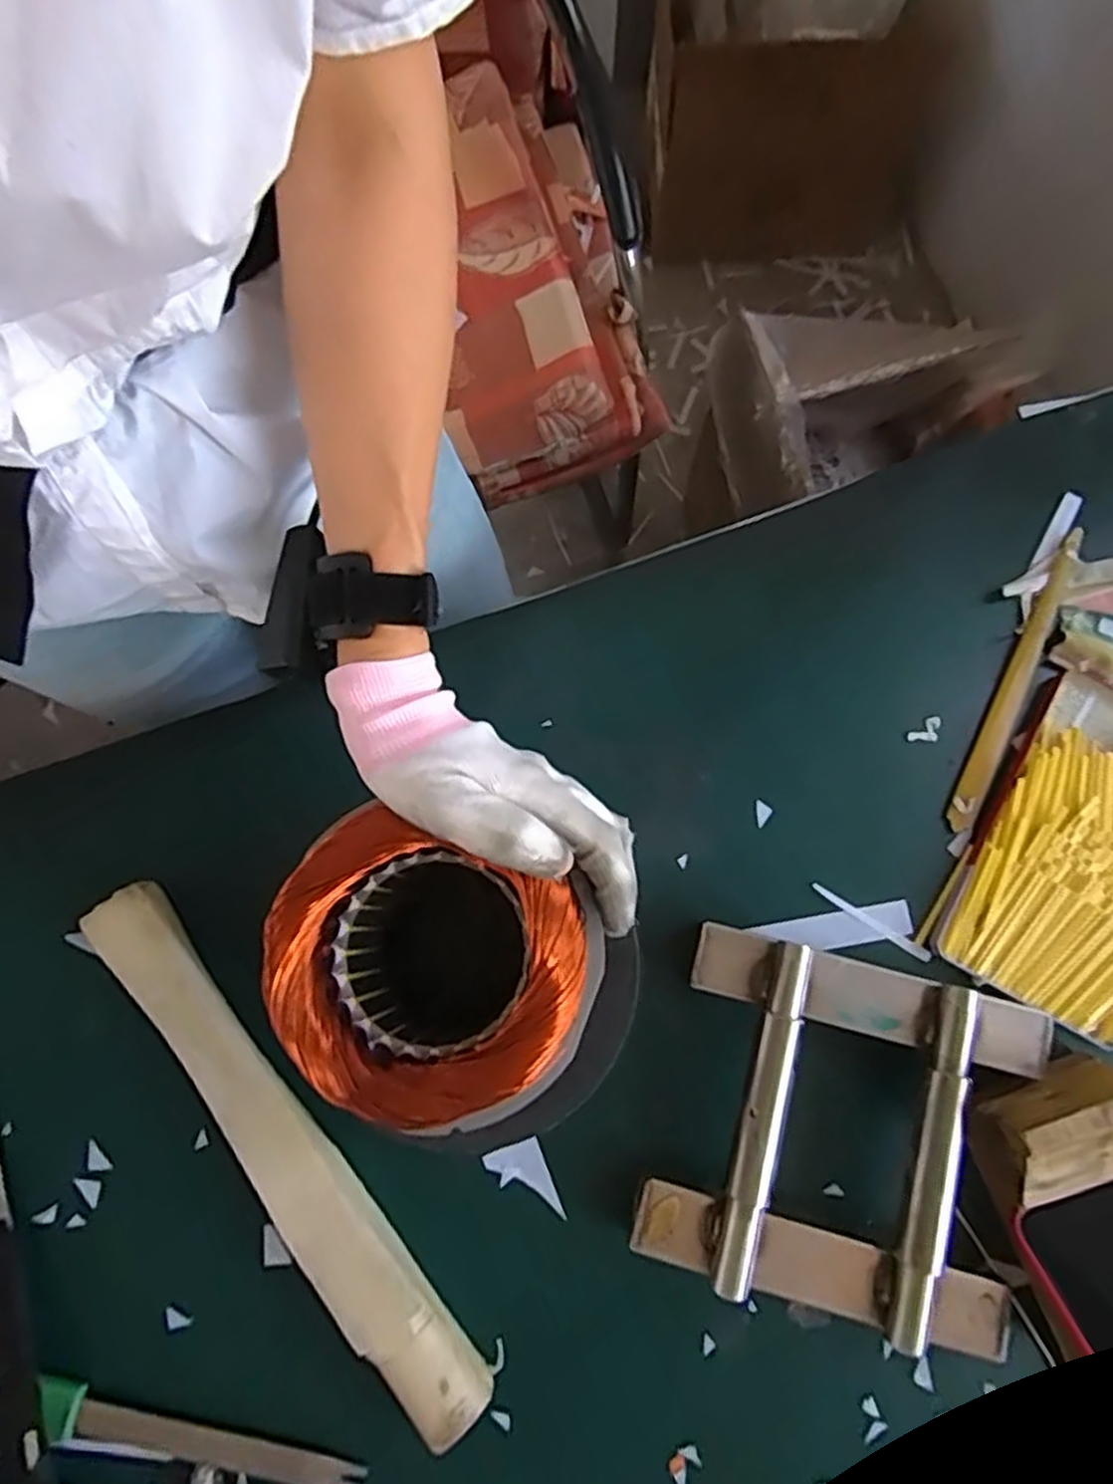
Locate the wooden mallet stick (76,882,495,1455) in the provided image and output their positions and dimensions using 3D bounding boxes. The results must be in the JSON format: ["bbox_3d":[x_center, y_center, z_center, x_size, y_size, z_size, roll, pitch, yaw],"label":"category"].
[{"bbox_3d":[-0.152,0.220,0.420,0.042,0.029,0.331,-37,81,-6],"label":"wooden mallet stick"}]

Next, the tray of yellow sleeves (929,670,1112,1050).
[{"bbox_3d":[0.318,0.065,0.463,0.118,0.021,0.202,29,81,6],"label":"tray of yellow sleeves"}]

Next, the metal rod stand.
[{"bbox_3d":[0.156,0.210,0.419,0.195,0.047,0.175,14,80,4],"label":"metal rod stand"}]

